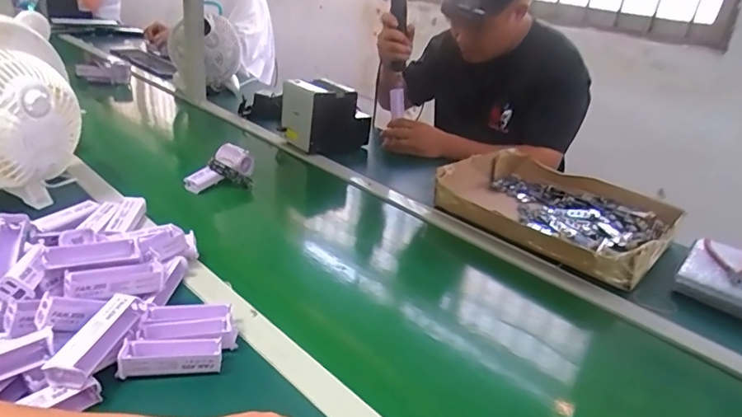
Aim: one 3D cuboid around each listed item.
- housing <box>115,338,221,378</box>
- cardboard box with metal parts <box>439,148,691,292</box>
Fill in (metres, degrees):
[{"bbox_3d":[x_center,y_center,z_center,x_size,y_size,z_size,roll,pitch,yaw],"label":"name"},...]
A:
[{"bbox_3d":[-0.214,0.159,0.531,0.099,0.033,0.037,1,26,-13],"label":"housing"},{"bbox_3d":[0.351,-0.001,0.963,0.320,0.077,0.414,-16,34,-41],"label":"cardboard box with metal parts"}]

